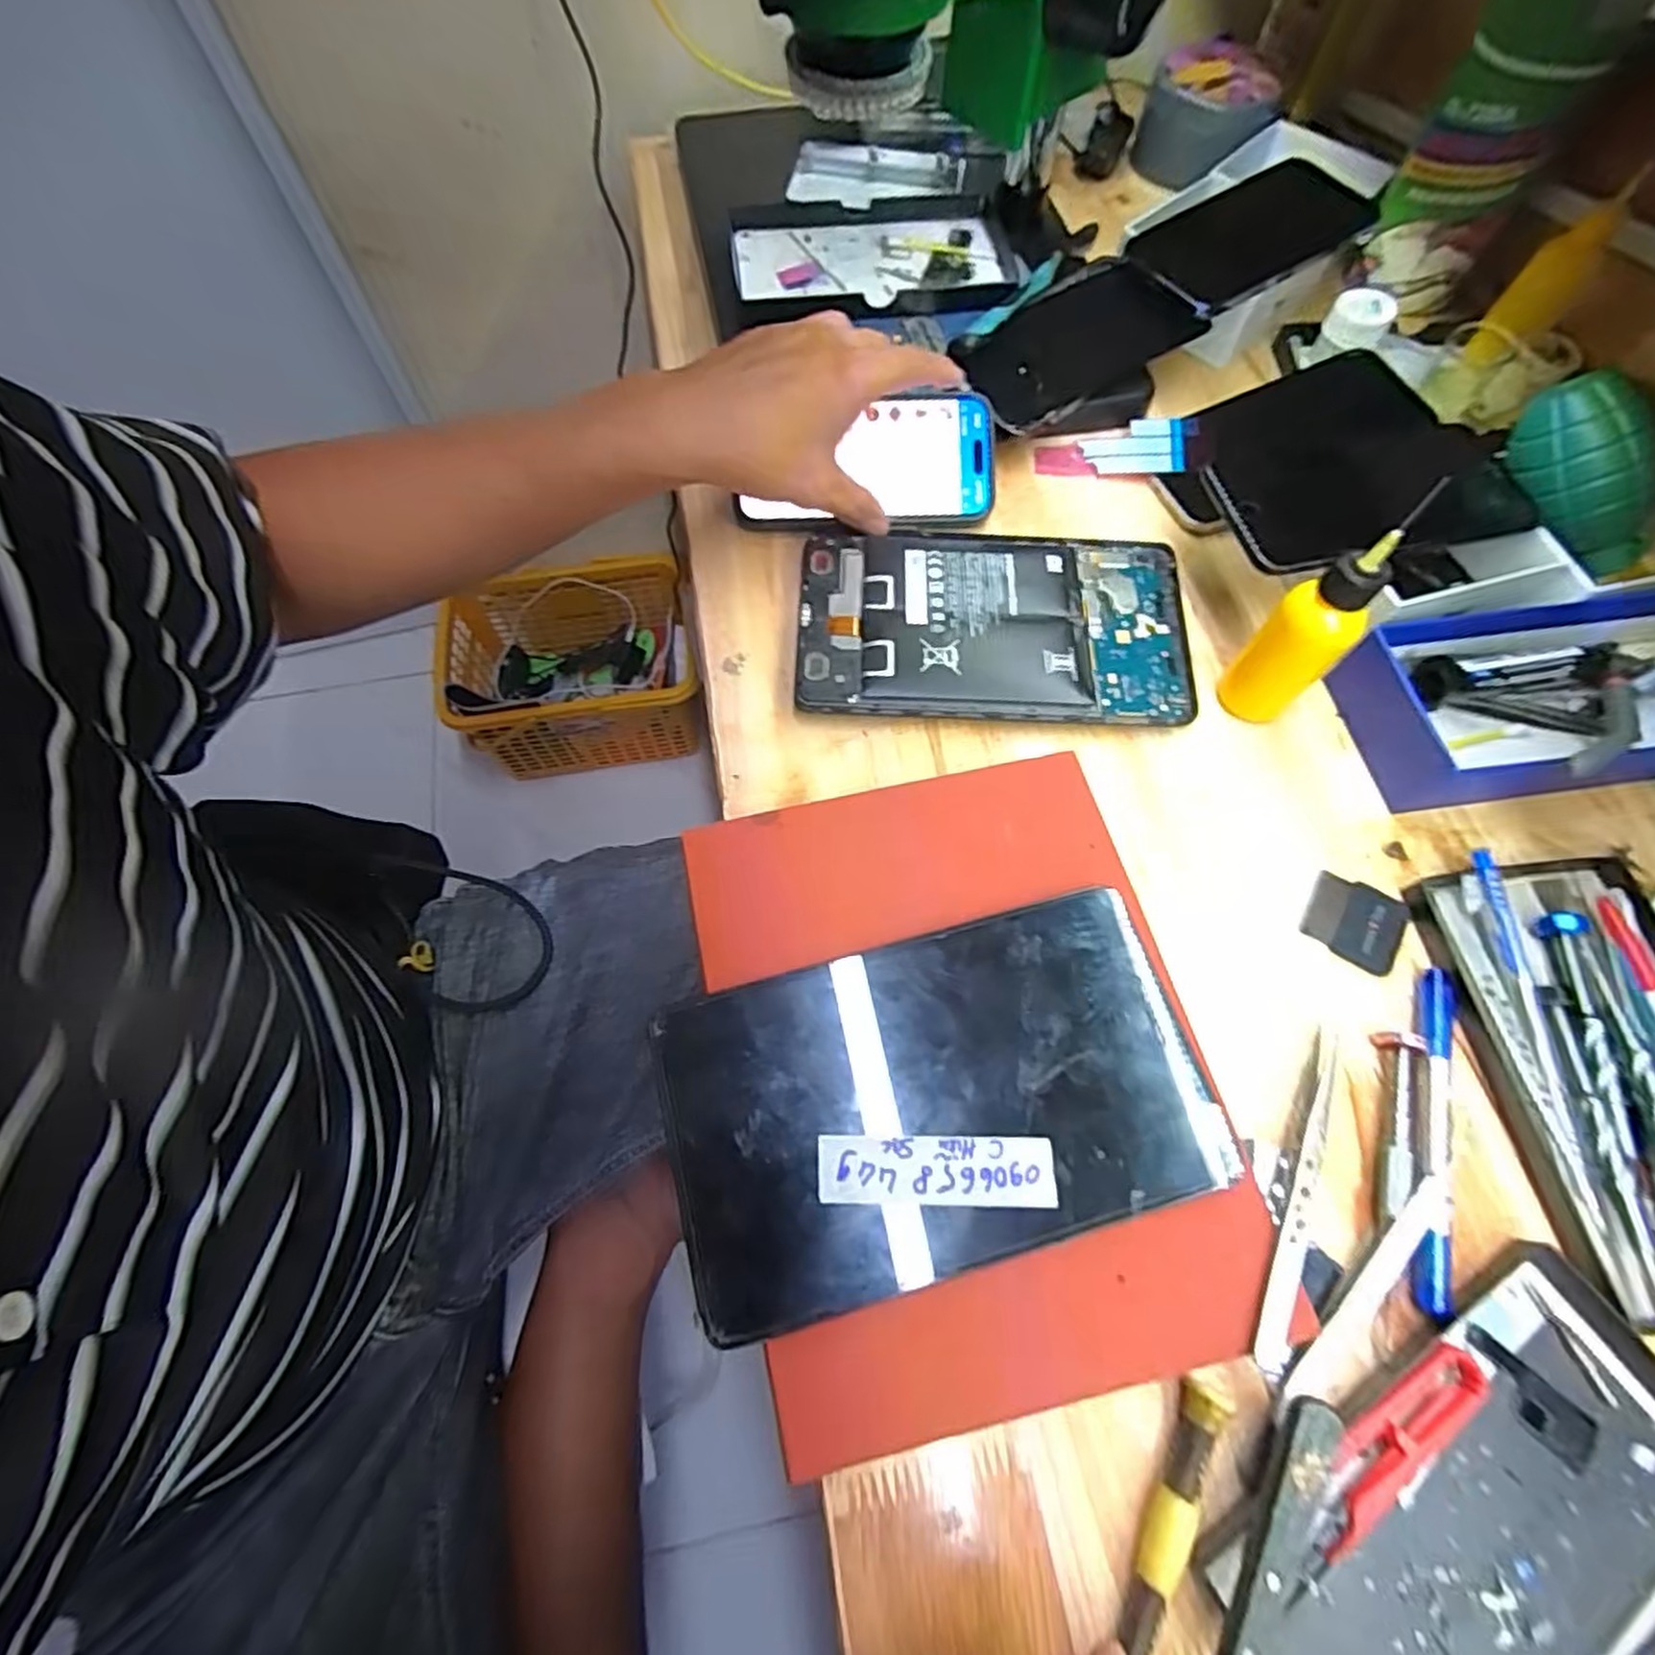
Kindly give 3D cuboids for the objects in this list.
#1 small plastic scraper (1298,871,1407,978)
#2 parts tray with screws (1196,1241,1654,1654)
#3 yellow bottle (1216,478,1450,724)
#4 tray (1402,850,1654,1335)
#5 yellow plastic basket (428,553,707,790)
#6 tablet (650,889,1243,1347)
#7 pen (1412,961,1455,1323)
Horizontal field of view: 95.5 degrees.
[{"bbox_3d":[0.240,0.043,0.343,0.040,0.005,0.039,27,68,12],"label":"small plastic scraper"},{"bbox_3d":[0.221,0.235,0.253,0.177,0.018,0.114,-32,69,-13],"label":"parts tray with screws"},{"bbox_3d":[0.220,-0.090,0.340,0.036,0.123,0.030,-16,66,-7],"label":"yellow bottle"},{"bbox_3d":[0.328,0.106,0.303,0.102,0.032,0.200,-5,65,-2],"label":"tray"},{"bbox_3d":[-0.369,-0.242,1.137,0.337,0.231,0.254,-9,66,-4],"label":"yellow plastic basket"},{"bbox_3d":[0.042,0.106,0.297,0.207,0.014,0.120,-14,66,-6],"label":"tablet"},{"bbox_3d":[0.240,0.118,0.295,0.015,0.009,0.131,19,67,9],"label":"pen"}]

